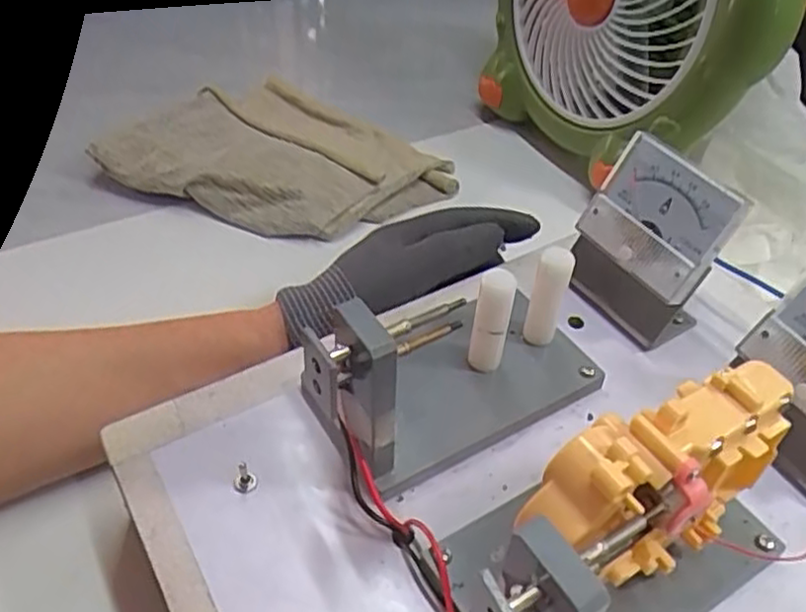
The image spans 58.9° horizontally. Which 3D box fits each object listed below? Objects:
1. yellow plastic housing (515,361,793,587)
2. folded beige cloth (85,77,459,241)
[{"bbox_3d":[0.081,0.055,0.230,0.095,0.056,0.040,-24,50,-26],"label":"yellow plastic housing"},{"bbox_3d":[-0.085,-0.115,0.542,0.234,0.031,0.153,14,45,11],"label":"folded beige cloth"}]

